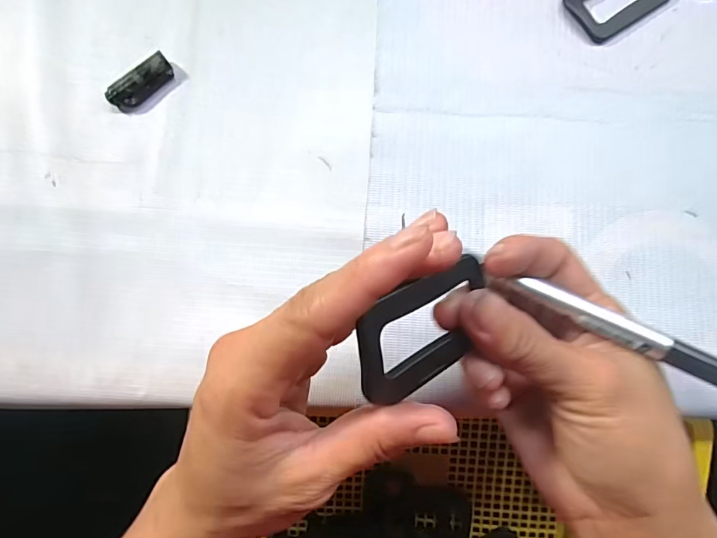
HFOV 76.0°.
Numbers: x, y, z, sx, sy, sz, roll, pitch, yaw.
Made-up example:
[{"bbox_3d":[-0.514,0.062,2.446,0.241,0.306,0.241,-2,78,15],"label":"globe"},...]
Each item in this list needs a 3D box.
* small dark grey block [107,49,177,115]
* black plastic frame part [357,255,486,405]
[{"bbox_3d":[-0.122,-0.104,0.258,0.038,0.010,0.015,-39,84,-4],"label":"small dark grey block"},{"bbox_3d":[0.023,0.022,0.156,0.058,0.004,0.041,-23,116,-36],"label":"black plastic frame part"}]

